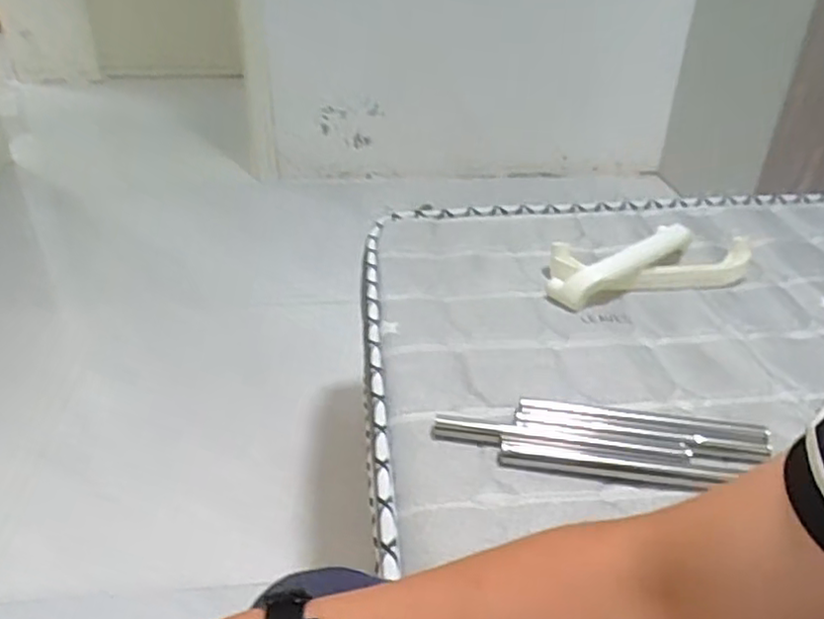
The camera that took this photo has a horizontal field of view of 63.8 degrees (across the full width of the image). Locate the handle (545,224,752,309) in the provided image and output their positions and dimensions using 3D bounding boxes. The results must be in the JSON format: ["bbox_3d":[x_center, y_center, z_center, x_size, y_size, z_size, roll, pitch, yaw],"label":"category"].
[{"bbox_3d":[0.343,-0.070,0.947,0.337,0.052,0.113,-10,36,-17],"label":"handle"}]

